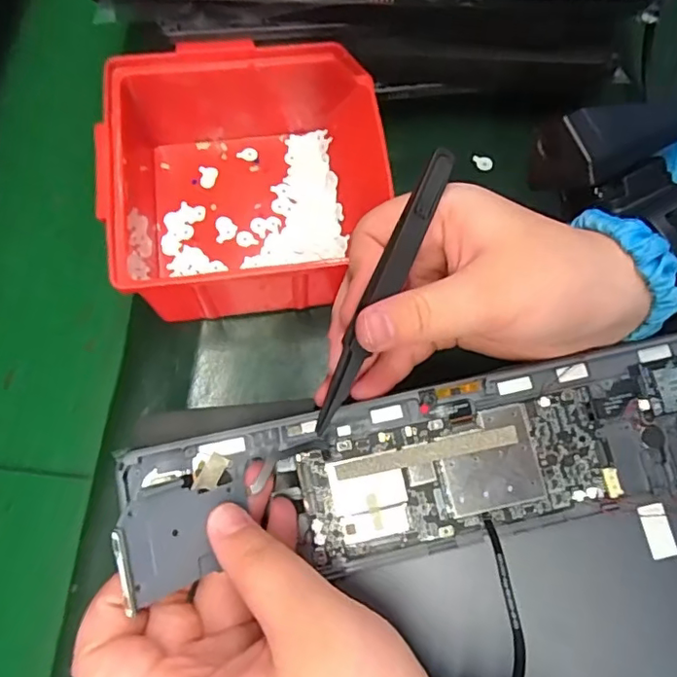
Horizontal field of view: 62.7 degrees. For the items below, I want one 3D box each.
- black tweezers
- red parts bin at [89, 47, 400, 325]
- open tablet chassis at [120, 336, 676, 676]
[{"bbox_3d":[0.016,-0.017,0.208,0.009,0.008,0.113,25,94,5],"label":"black tweezers"},{"bbox_3d":[-0.050,-0.080,0.288,0.147,0.074,0.138,-3,73,0],"label":"red parts bin"},{"bbox_3d":[0.056,0.102,0.219,0.250,0.024,0.165,-11,75,-4],"label":"open tablet chassis"}]

